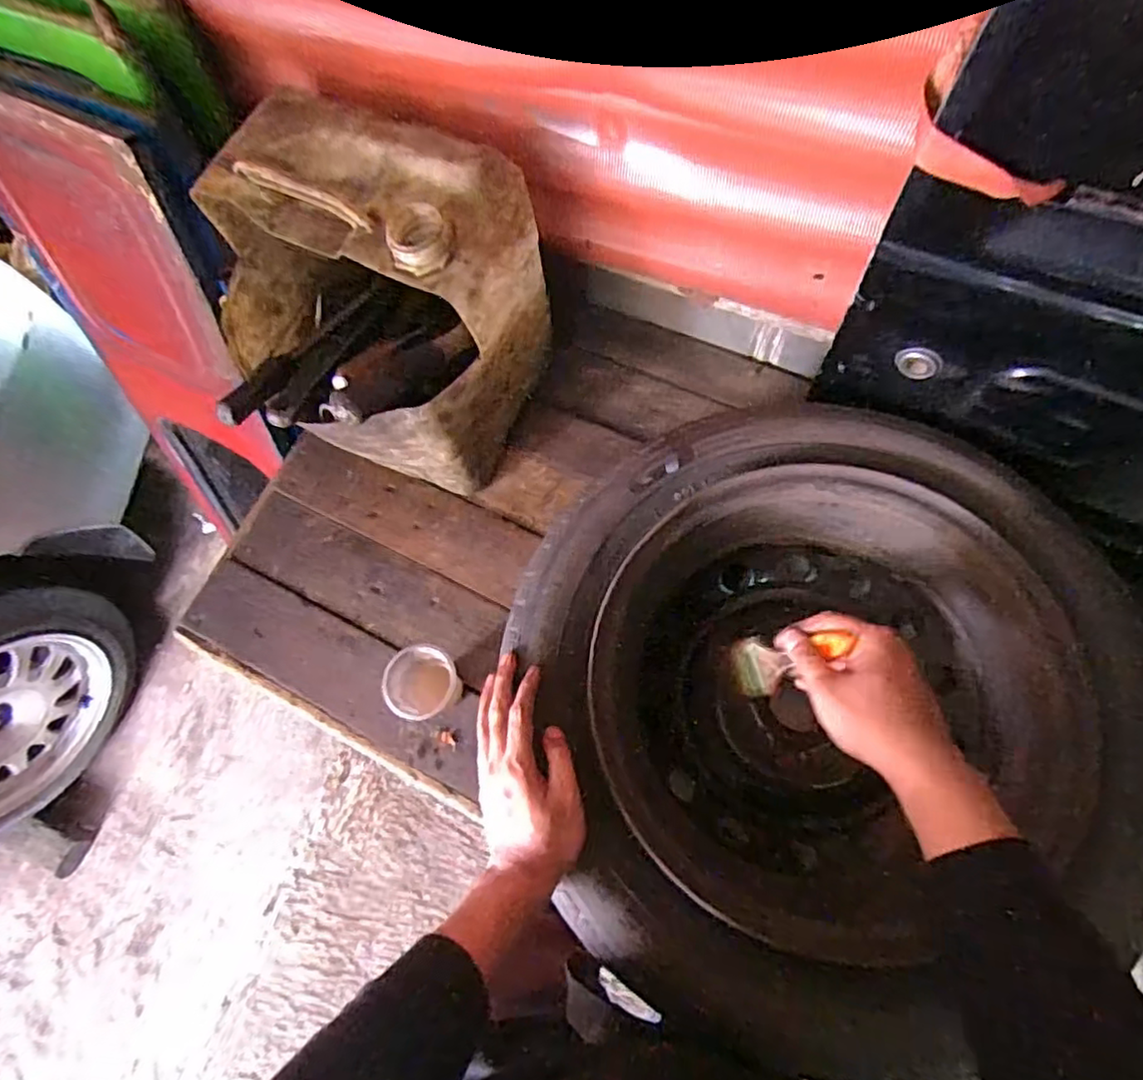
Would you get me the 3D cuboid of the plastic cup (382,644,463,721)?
[{"bbox_3d":[-0.149,0.151,0.680,0.068,0.093,0.063,-1,68,2],"label":"plastic cup"}]

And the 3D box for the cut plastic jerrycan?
[{"bbox_3d":[-0.207,-0.240,0.698,0.294,0.276,0.261,28,71,13],"label":"cut plastic jerrycan"}]

